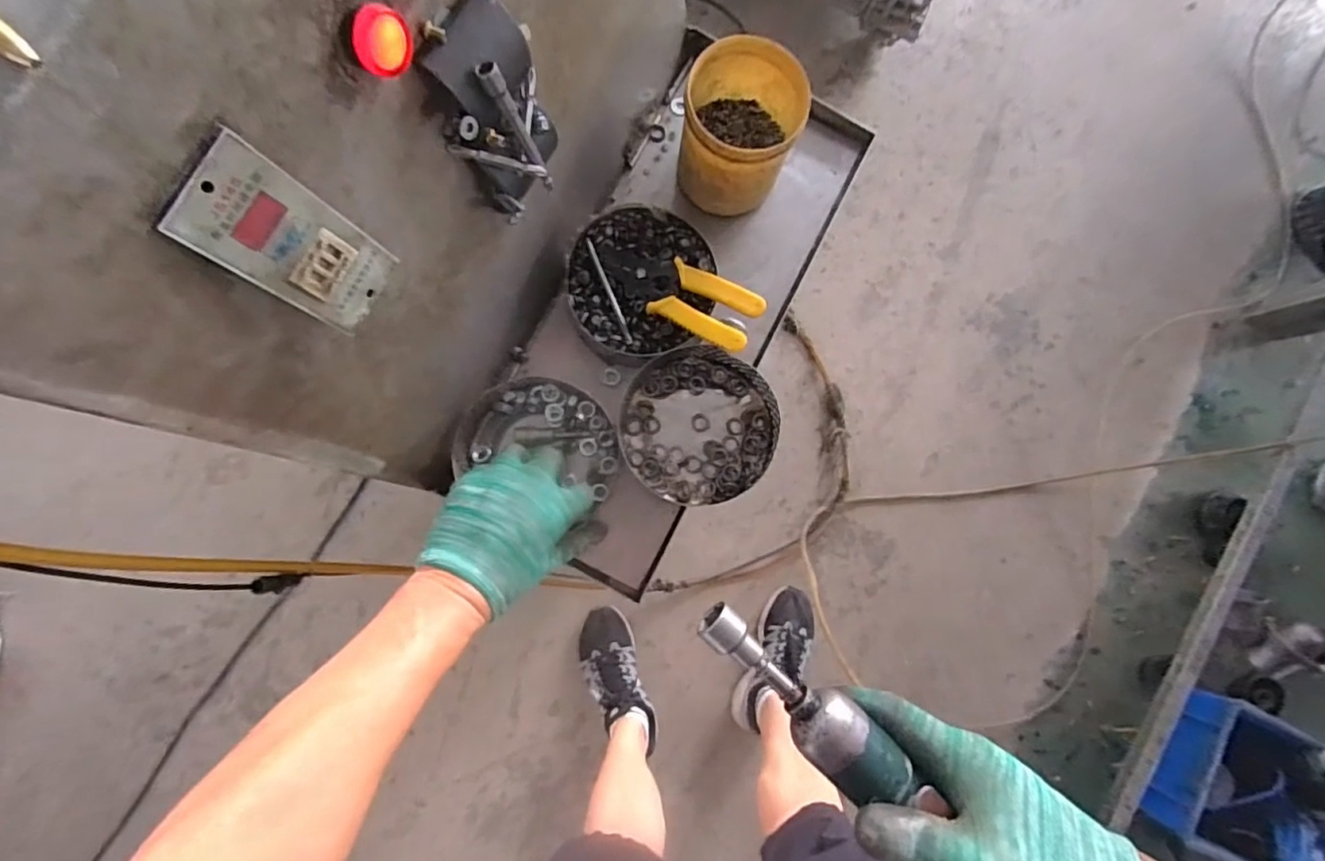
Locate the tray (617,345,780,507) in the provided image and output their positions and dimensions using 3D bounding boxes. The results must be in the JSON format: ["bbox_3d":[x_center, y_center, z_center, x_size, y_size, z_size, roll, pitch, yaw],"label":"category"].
[{"bbox_3d":[0.032,-0.003,0.527,0.138,0.037,0.130,0,85,-5],"label":"tray"}]

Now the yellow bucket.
[{"bbox_3d":[0.067,-0.262,0.520,0.094,0.095,0.105,2,85,-5],"label":"yellow bucket"}]

